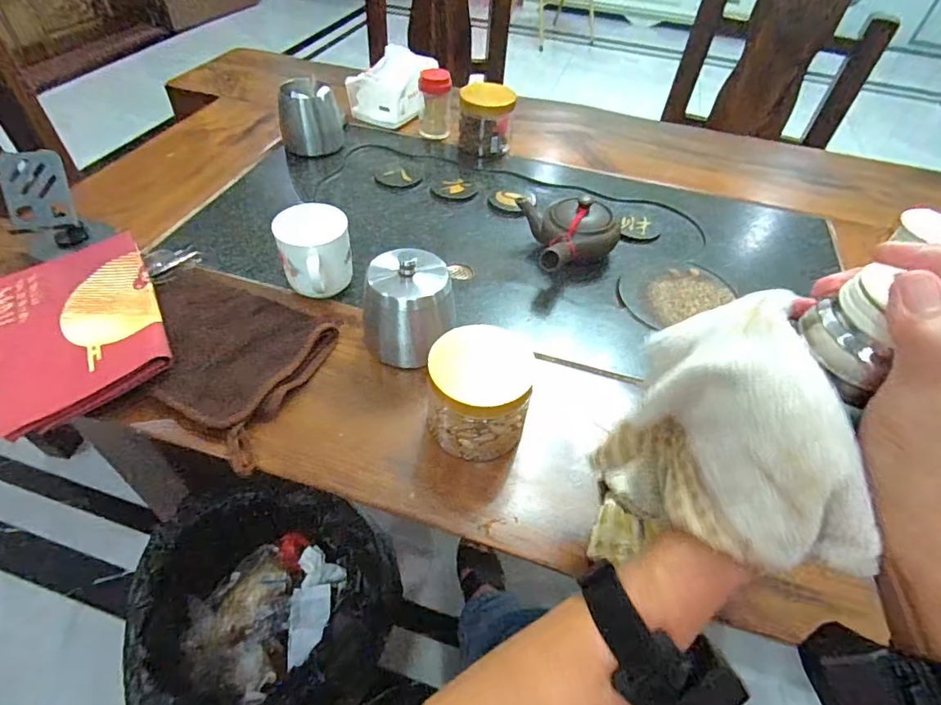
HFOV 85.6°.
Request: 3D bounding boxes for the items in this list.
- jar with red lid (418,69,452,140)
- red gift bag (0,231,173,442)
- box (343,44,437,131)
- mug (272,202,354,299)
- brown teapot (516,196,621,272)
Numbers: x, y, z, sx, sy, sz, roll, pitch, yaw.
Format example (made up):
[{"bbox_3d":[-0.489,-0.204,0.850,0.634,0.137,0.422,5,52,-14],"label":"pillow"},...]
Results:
[{"bbox_3d":[-0.056,-0.396,0.807,0.050,0.095,0.041,1,48,-4],"label":"jar with red lid"},{"bbox_3d":[-0.374,-0.028,0.478,0.147,0.031,0.233,-21,54,-22],"label":"red gift bag"},{"bbox_3d":[-0.130,-0.435,0.827,0.127,0.088,0.098,14,49,7],"label":"box"},{"bbox_3d":[-0.162,-0.102,0.533,0.073,0.074,0.081,-6,49,-11],"label":"mug"},{"bbox_3d":[0.123,-0.154,0.625,0.108,0.058,0.103,-11,51,-15],"label":"brown teapot"}]

